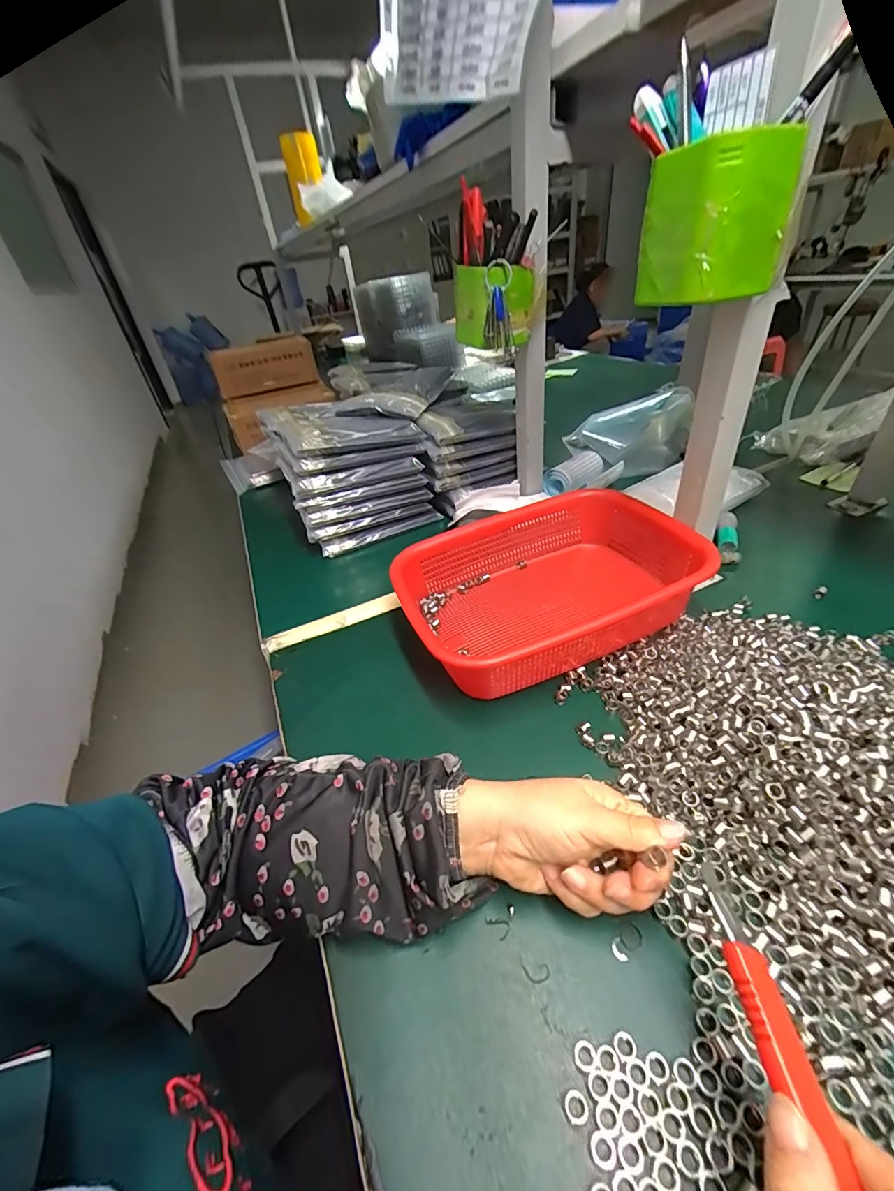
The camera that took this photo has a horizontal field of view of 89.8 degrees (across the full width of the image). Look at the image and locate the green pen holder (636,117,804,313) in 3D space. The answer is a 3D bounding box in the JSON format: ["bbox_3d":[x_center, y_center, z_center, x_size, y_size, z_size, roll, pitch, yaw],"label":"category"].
[{"bbox_3d":[0.175,-0.242,0.294,0.064,0.080,0.065,-16,37,-12],"label":"green pen holder"}]

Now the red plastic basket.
[{"bbox_3d":[0.105,-0.010,0.464,0.283,0.083,0.210,-18,38,-14],"label":"red plastic basket"}]

